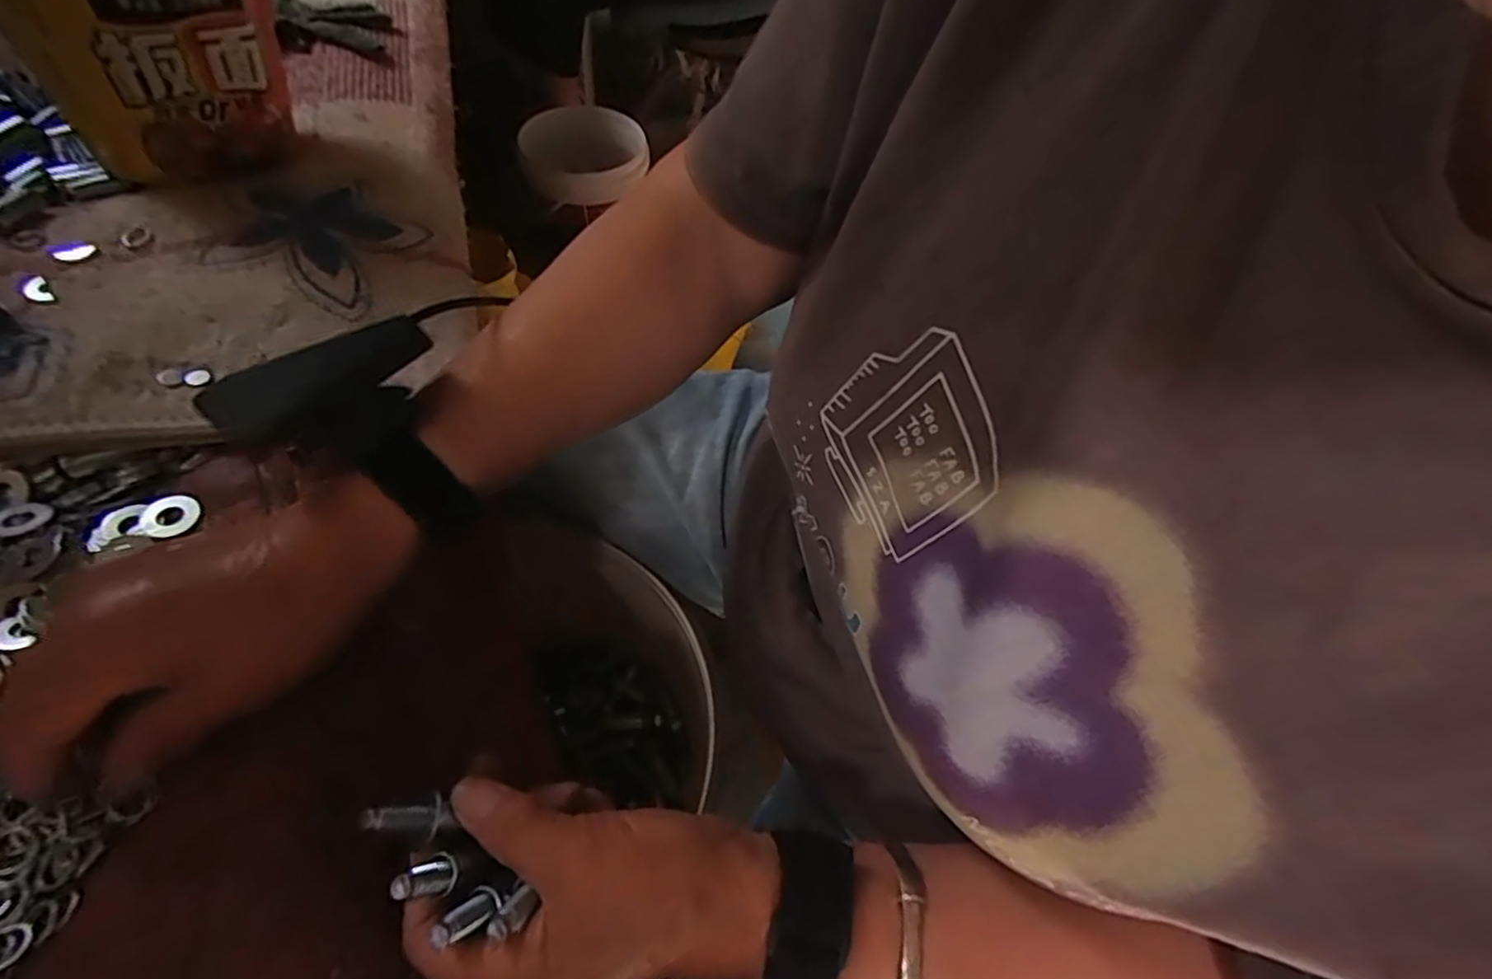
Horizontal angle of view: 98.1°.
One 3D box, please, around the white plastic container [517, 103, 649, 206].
[{"bbox_3d":[-0.272,-0.559,1.101,0.205,0.096,0.202,-12,58,-12],"label":"white plastic container"}]

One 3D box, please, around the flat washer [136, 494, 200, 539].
[{"bbox_3d":[-0.257,0.011,0.287,0.023,0.004,0.018,-24,68,-24],"label":"flat washer"}]

